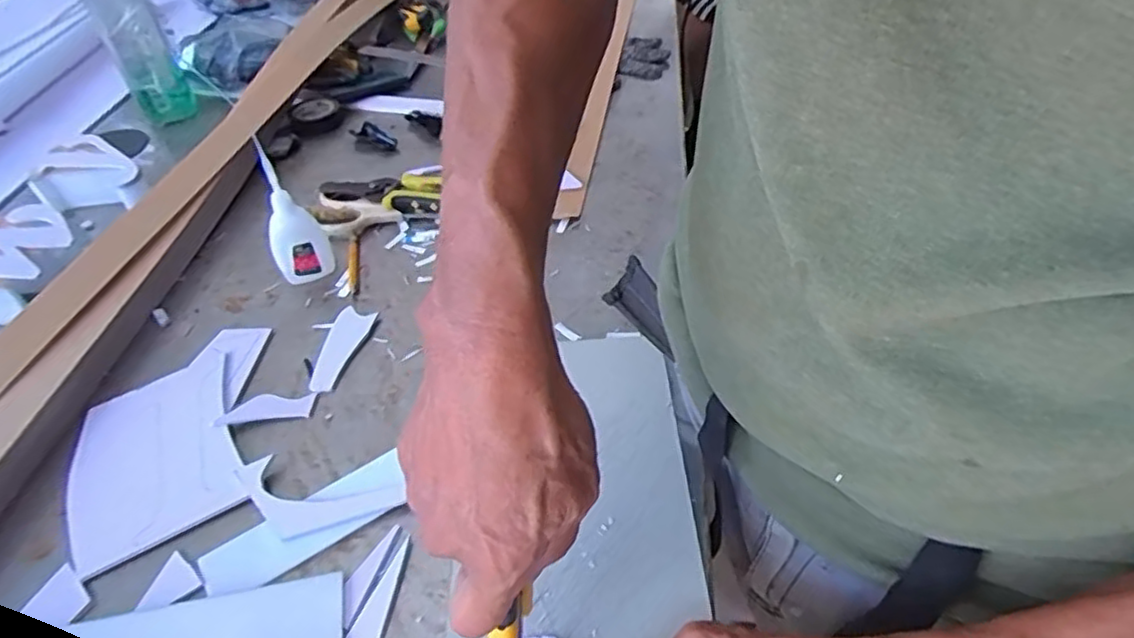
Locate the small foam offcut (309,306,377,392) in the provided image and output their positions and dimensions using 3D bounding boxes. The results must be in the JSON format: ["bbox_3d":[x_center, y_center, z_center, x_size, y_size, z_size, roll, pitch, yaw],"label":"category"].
[{"bbox_3d":[-0.174,0.022,0.506,0.028,0.007,0.080,9,45,12],"label":"small foam offcut"}]

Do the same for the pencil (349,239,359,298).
[{"bbox_3d":[-0.183,-0.044,0.577,0.007,0.004,0.074,-10,45,-8],"label":"pencil"}]

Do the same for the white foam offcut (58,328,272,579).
[{"bbox_3d":[-0.271,0.077,0.455,0.109,0.014,0.182,-12,45,-9],"label":"white foam offcut"}]

